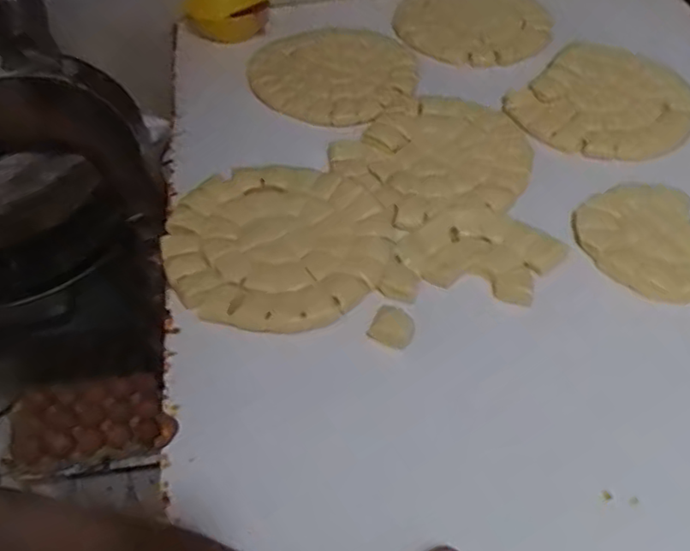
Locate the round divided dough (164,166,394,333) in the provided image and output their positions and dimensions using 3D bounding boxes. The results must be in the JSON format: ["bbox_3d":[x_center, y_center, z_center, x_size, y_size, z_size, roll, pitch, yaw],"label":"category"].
[{"bbox_3d":[-0.089,-0.048,0.890,0.281,0.020,0.294,-2,48,2],"label":"round divided dough"}]

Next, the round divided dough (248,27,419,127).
[{"bbox_3d":[-0.019,-0.356,1.156,0.274,0.026,0.283,-2,48,2],"label":"round divided dough"}]

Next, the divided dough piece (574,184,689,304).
[{"bbox_3d":[0.383,-0.048,0.852,0.151,0.021,0.208,-8,46,3],"label":"divided dough piece"}]

